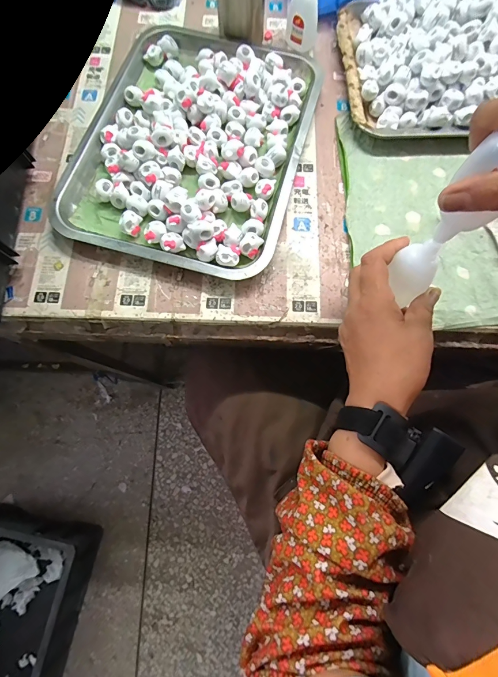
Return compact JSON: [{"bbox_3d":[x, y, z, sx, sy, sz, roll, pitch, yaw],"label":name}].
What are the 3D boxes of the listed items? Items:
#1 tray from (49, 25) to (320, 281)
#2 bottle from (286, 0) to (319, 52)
[{"bbox_3d":[-0.067,-0.248,0.400,0.258,0.036,0.341,15,77,3],"label":"tray"},{"bbox_3d":[0.073,-0.436,0.431,0.034,0.081,0.028,-24,78,-6],"label":"bottle"}]

